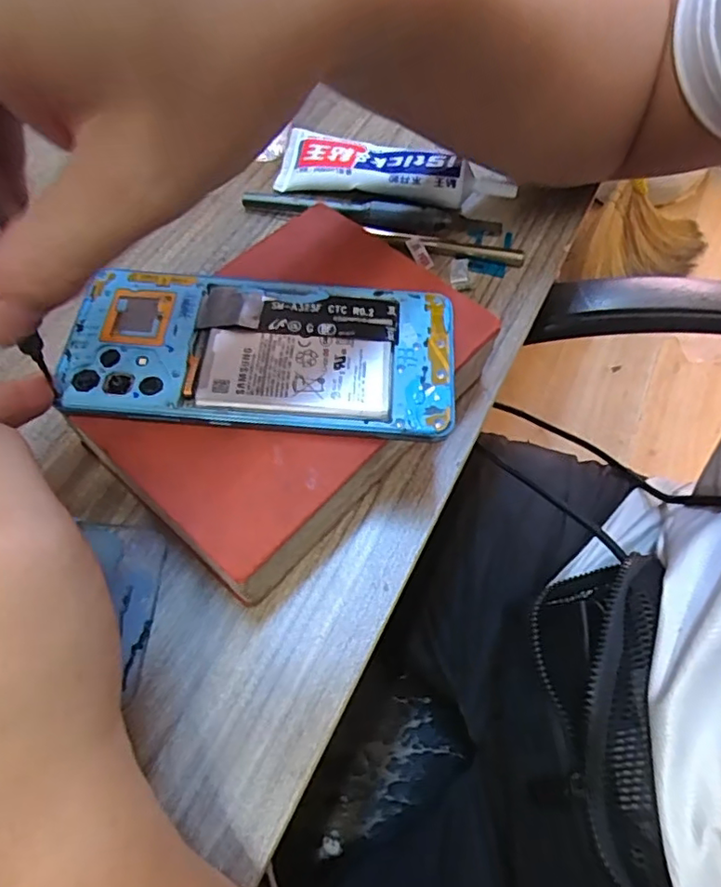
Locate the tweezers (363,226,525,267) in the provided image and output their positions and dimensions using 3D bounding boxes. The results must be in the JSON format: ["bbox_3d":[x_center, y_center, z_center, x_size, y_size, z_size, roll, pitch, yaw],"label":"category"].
[{"bbox_3d":[0.048,-0.113,0.329,0.090,0.007,0.010,11,61,3],"label":"tweezers"}]

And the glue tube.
[{"bbox_3d":[0.019,-0.157,0.337,0.133,0.030,0.027,12,61,4],"label":"glue tube"}]

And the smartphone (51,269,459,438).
[{"bbox_3d":[-0.040,-0.039,0.238,0.156,0.010,0.071,4,61,-1],"label":"smartphone"}]

